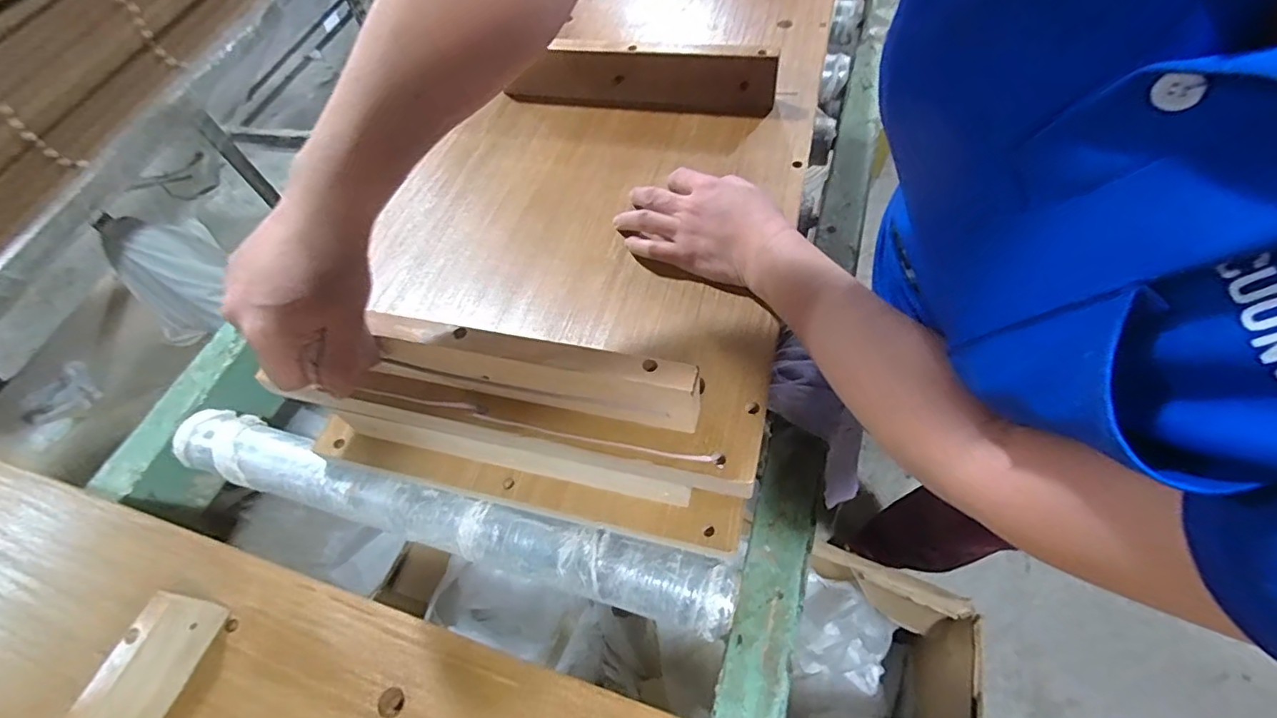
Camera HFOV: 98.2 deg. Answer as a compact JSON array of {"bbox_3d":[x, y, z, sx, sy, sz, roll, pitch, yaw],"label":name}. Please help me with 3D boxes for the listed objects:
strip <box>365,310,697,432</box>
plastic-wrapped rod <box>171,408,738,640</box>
[{"bbox_3d":[-0.071,0.007,0.374,0.219,0.054,0.030,10,65,10],"label":"strip"},{"bbox_3d":[-0.195,0.134,0.510,0.572,0.046,0.065,12,60,14],"label":"plastic-wrapped rod"}]

